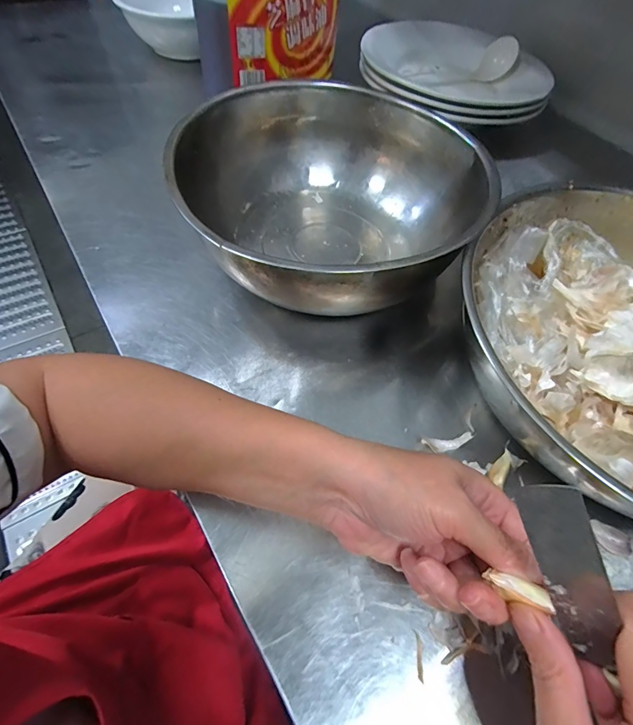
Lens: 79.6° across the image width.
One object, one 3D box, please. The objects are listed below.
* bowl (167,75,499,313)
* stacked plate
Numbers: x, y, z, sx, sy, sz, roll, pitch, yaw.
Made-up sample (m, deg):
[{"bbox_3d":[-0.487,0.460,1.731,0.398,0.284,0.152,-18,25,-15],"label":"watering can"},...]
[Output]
[{"bbox_3d":[0.016,-0.162,0.370,0.270,0.100,0.267,3,57,-4],"label":"bowl"},{"bbox_3d":[0.234,-0.470,0.606,0.280,0.052,0.287,3,57,-4],"label":"stacked plate"}]

